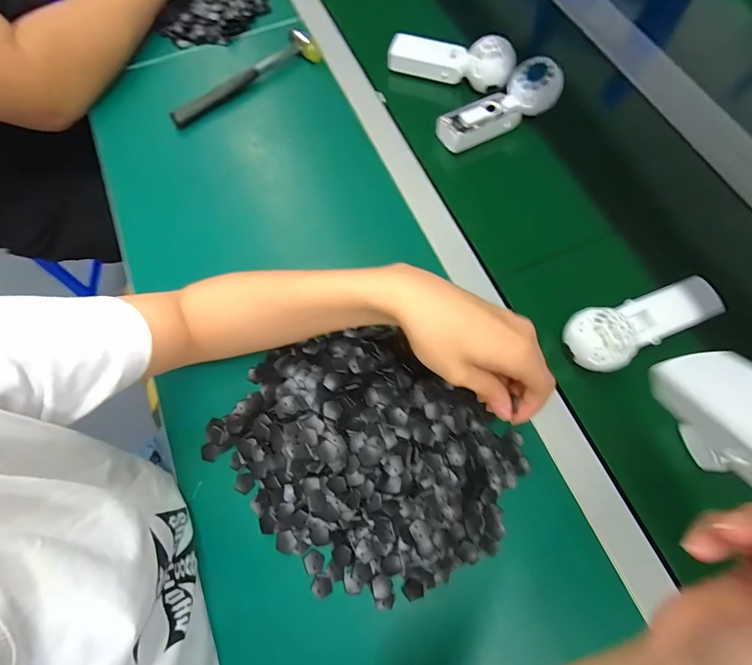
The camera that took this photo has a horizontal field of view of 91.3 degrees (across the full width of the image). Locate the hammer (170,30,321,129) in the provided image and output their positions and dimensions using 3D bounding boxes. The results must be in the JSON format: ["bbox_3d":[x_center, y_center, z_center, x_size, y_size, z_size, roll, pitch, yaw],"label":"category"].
[{"bbox_3d":[-0.193,-0.373,0.538,0.238,0.027,0.053,-37,74,-14],"label":"hammer"}]

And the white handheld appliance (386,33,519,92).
[{"bbox_3d":[0.107,-0.393,0.524,0.176,0.059,0.035,21,70,7],"label":"white handheld appliance"}]

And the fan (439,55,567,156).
[{"bbox_3d":[0.165,-0.306,0.496,0.174,0.051,0.057,-29,72,2],"label":"fan"}]

